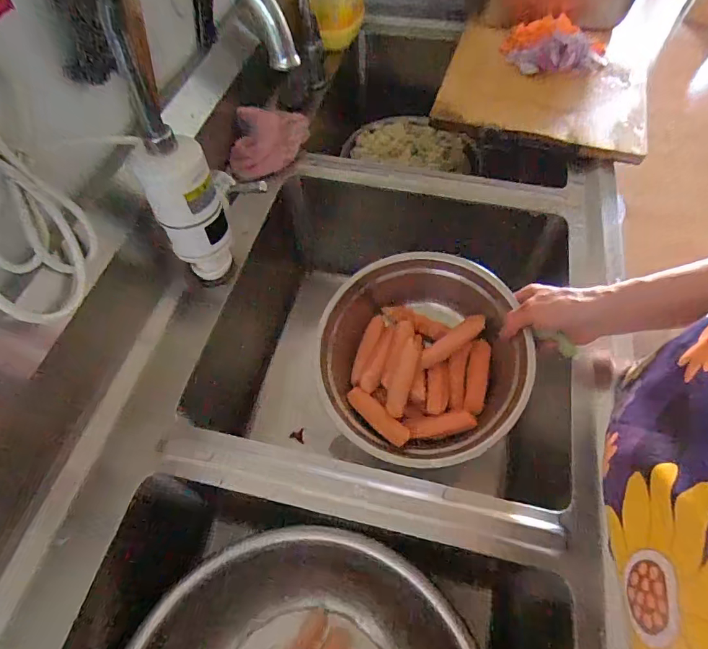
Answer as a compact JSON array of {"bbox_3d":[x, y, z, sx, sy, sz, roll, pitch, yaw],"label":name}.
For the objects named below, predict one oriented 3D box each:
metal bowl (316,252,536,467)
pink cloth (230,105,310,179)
[{"bbox_3d":[0.085,0.042,0.551,0.253,0.100,0.253,-2,75,9],"label":"metal bowl"},{"bbox_3d":[-0.120,-0.261,0.642,0.120,0.092,0.029,-8,23,-26],"label":"pink cloth"}]

